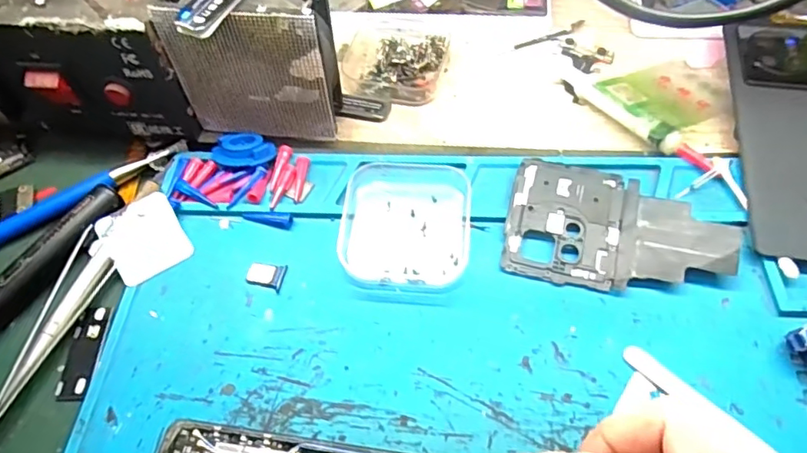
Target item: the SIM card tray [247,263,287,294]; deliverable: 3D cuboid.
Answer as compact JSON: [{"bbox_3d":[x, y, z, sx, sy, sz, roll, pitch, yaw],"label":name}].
[{"bbox_3d":[-0.068,0.024,0.271,0.019,0.004,0.013,8,58,9],"label":"SIM card tray"}]

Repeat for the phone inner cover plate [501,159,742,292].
[{"bbox_3d":[0.105,0.001,0.270,0.104,0.012,0.064,10,59,10],"label":"phone inner cover plate"}]

